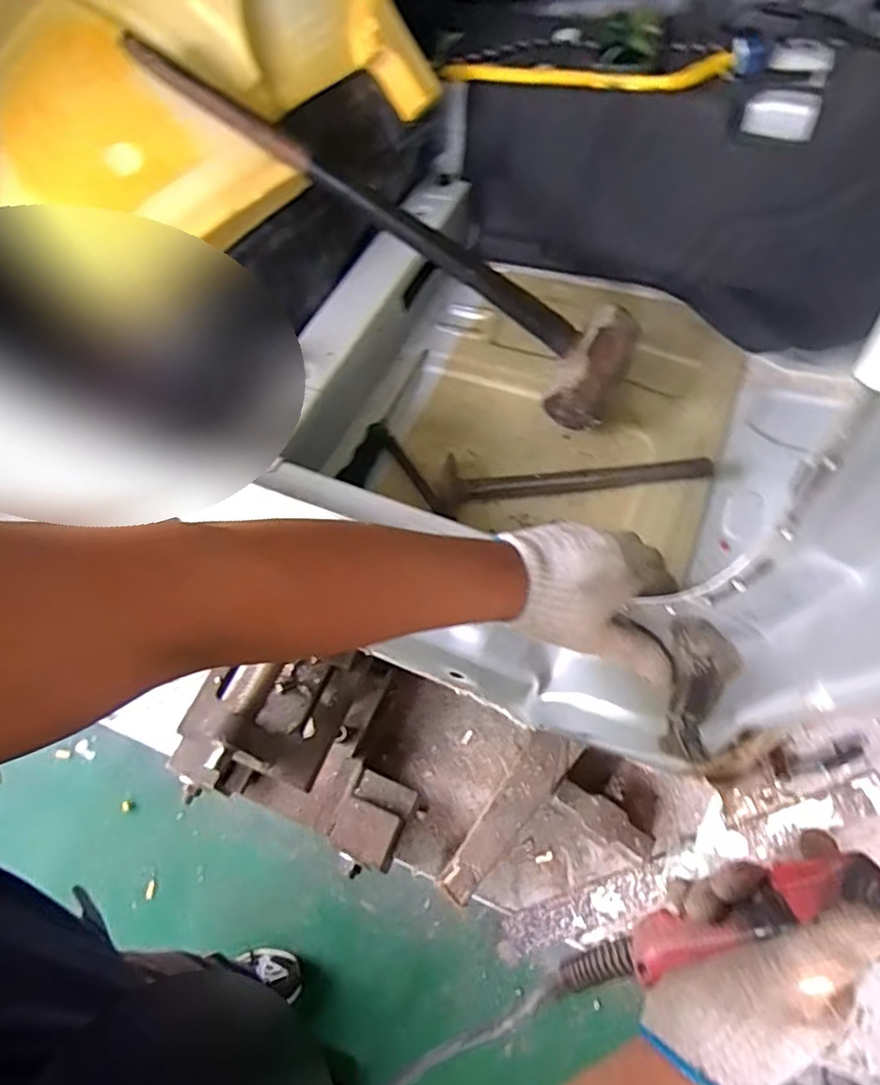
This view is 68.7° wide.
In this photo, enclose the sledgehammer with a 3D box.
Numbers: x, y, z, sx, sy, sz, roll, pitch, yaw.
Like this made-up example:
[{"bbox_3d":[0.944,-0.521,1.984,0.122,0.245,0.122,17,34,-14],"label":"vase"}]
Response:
[{"bbox_3d":[-0.049,-0.343,0.714,0.628,0.078,0.154,30,61,-15],"label":"sledgehammer"}]

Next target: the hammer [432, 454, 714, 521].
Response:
[{"bbox_3d":[0.151,-0.073,0.751,0.311,0.046,0.071,-1,60,2],"label":"hammer"}]

